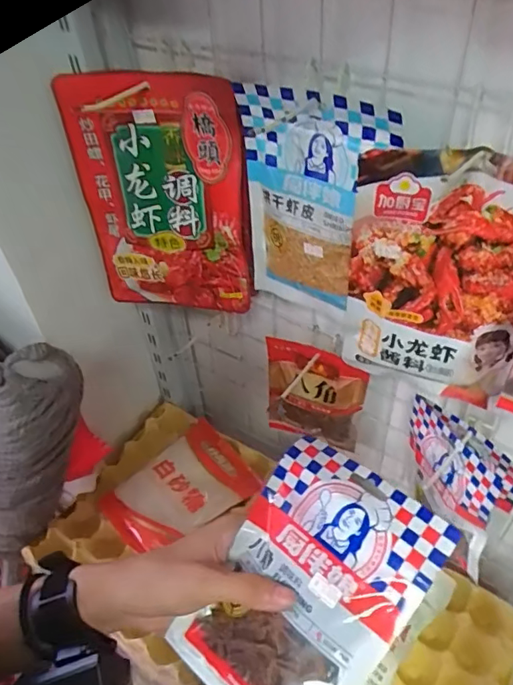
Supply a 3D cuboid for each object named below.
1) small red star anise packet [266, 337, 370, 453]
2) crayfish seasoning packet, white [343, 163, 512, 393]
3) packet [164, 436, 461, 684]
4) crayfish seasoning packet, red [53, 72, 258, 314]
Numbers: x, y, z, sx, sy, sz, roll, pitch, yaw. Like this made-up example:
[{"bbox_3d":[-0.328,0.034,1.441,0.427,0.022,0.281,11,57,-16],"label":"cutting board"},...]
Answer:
[{"bbox_3d":[0.070,0.074,0.649,0.126,0.170,0.022,15,49,19],"label":"small red star anise packet"},{"bbox_3d":[0.155,-0.044,0.437,0.154,0.201,0.024,15,49,19],"label":"crayfish seasoning packet, white"},{"bbox_3d":[0.029,0.171,0.347,0.122,0.016,0.188,32,83,33],"label":"packet"},{"bbox_3d":[-0.097,-0.141,0.546,0.176,0.264,0.040,1,40,9],"label":"crayfish seasoning packet, red"}]

